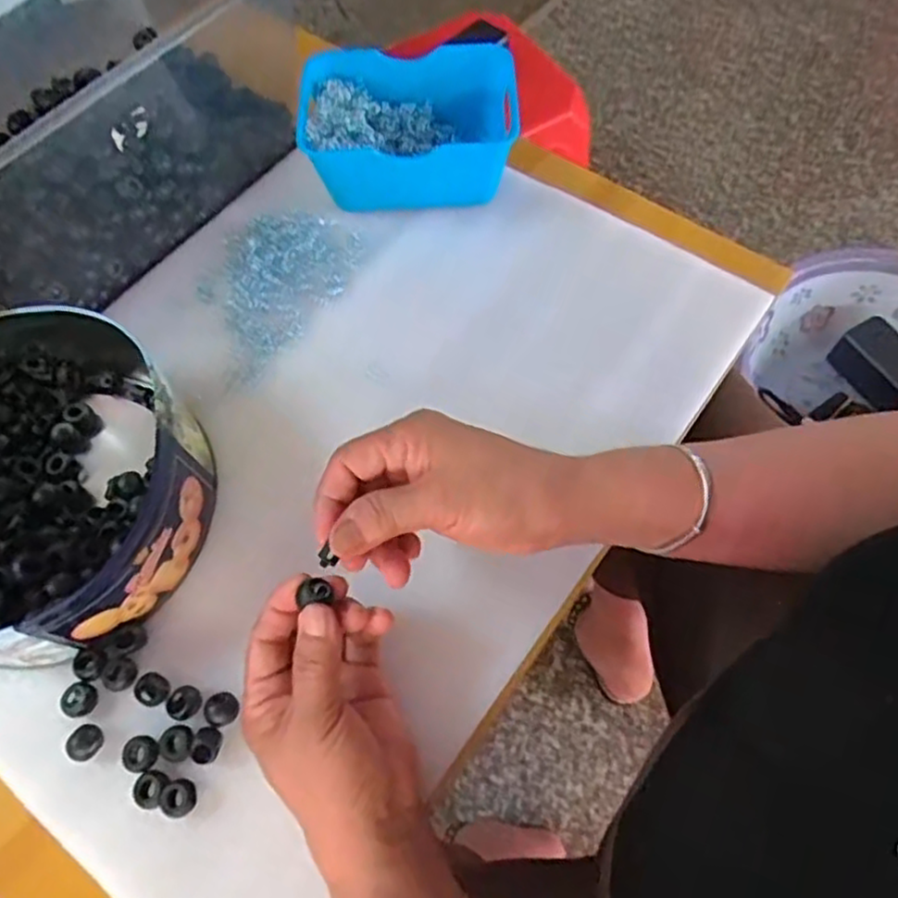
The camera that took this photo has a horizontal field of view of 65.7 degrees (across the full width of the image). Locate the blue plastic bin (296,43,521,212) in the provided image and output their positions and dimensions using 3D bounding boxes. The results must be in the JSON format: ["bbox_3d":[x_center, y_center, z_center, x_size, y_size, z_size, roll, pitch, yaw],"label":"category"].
[{"bbox_3d":[-0.027,-0.233,0.510,0.154,0.063,0.103,-4,64,0],"label":"blue plastic bin"}]

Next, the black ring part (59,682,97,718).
[{"bbox_3d":[-0.199,0.134,0.373,0.018,0.009,0.017,-1,64,2],"label":"black ring part"}]

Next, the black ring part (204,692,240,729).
[{"bbox_3d":[-0.121,0.139,0.371,0.019,0.013,0.017,26,67,14],"label":"black ring part"}]

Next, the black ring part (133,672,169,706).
[{"bbox_3d":[-0.160,0.130,0.377,0.017,0.011,0.016,-1,64,2],"label":"black ring part"}]

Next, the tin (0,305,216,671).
[{"bbox_3d":[-0.237,0.017,0.396,0.193,0.078,0.188,36,70,18],"label":"tin"}]

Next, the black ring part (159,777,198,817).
[{"bbox_3d":[-0.138,0.178,0.354,0.016,0.007,0.017,-1,64,2],"label":"black ring part"}]

